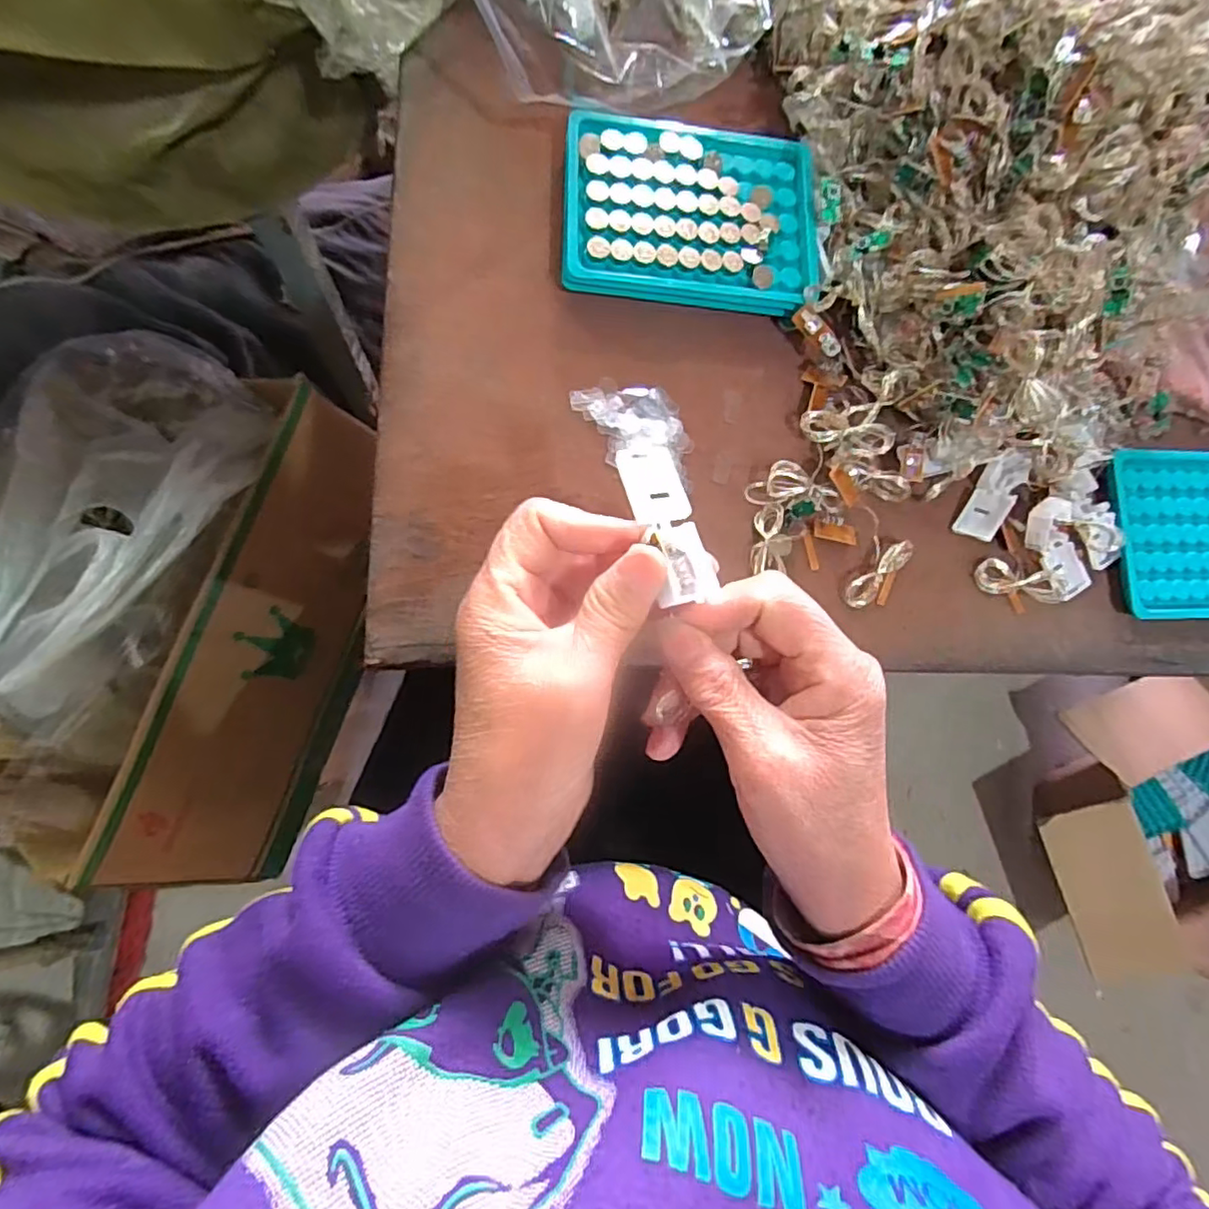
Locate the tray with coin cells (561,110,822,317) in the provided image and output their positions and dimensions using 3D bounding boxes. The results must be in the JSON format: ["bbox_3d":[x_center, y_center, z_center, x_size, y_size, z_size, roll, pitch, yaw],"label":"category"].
[{"bbox_3d":[0.047,-0.207,0.323,0.133,0.013,0.101,4,86,-8],"label":"tray with coin cells"}]

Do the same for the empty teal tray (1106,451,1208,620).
[{"bbox_3d":[0.349,-0.040,0.356,0.131,0.010,0.094,-1,87,-9],"label":"empty teal tray"}]

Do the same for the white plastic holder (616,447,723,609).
[{"bbox_3d":[0.022,-0.028,0.211,0.022,0.010,0.055,-18,80,-9],"label":"white plastic holder"}]

